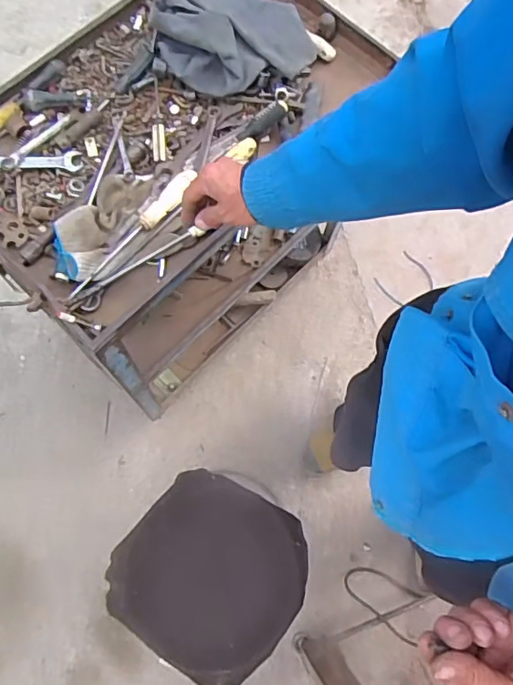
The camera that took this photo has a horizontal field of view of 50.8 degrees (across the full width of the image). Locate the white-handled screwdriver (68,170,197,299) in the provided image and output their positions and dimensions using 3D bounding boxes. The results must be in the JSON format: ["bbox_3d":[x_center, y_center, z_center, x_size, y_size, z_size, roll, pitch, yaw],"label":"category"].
[{"bbox_3d":[-0.167,-0.147,0.739,0.035,0.024,0.232,35,80,6],"label":"white-handled screwdriver"}]

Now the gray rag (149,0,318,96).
[{"bbox_3d":[-0.041,-0.478,0.808,0.215,0.057,0.210,-28,80,-7],"label":"gray rag"}]

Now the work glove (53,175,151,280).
[{"bbox_3d":[-0.208,-0.159,0.740,0.177,0.033,0.108,-43,82,-9],"label":"work glove"}]

